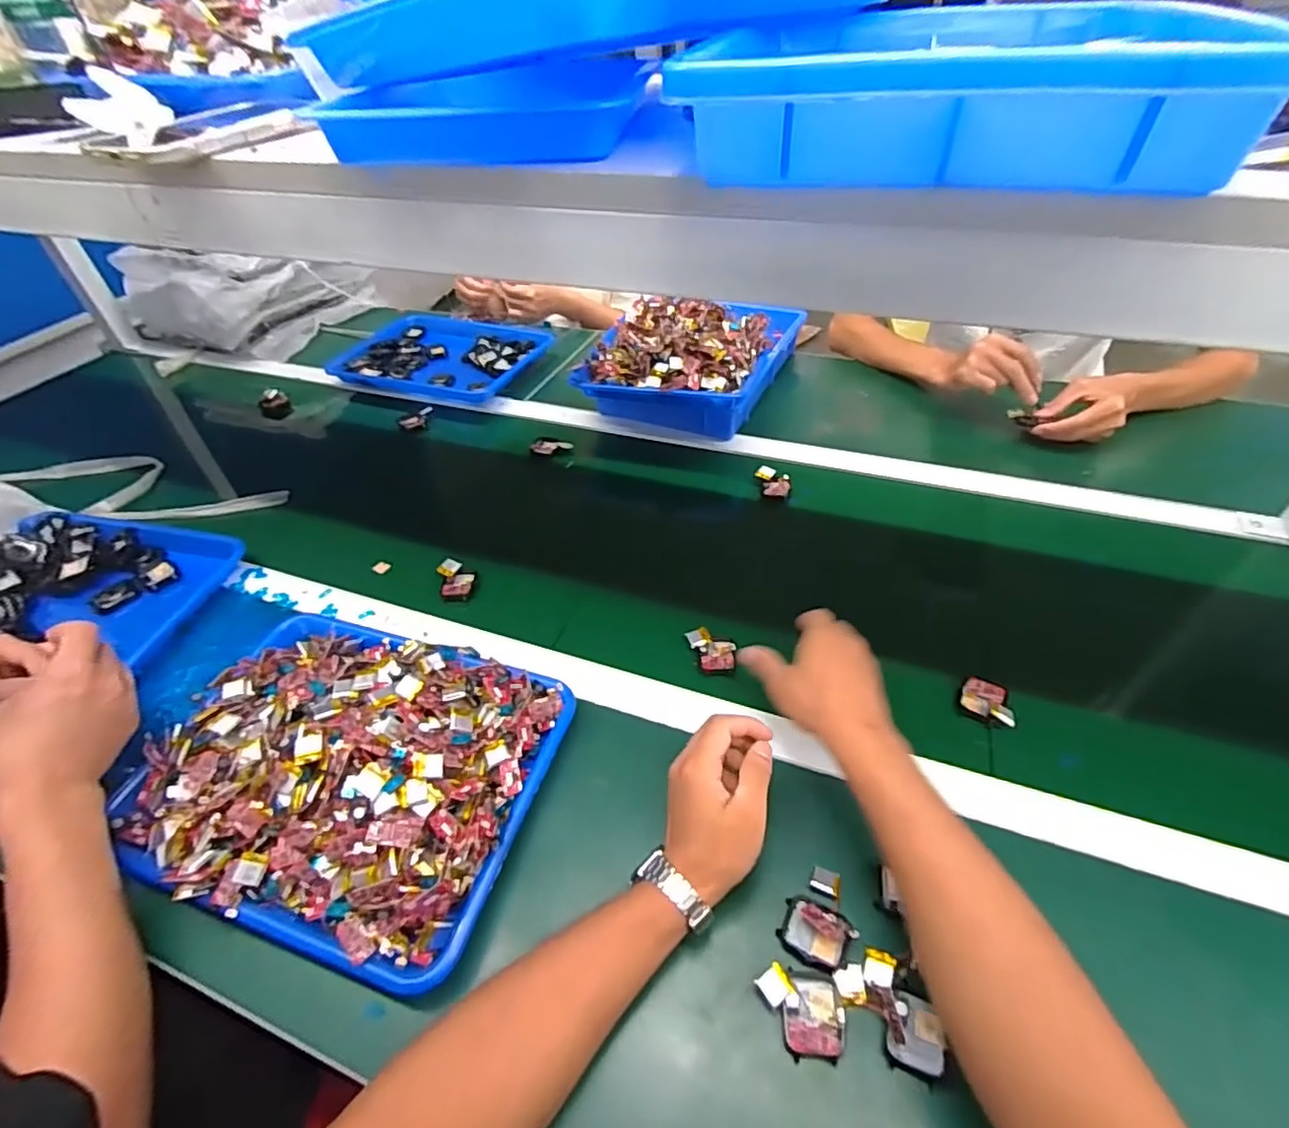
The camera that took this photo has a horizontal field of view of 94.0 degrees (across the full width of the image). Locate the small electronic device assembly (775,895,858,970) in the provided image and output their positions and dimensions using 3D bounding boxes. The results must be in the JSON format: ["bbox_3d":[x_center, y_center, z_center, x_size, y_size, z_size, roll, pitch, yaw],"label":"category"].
[{"bbox_3d":[0.120,0.255,0.418,0.045,0.019,0.040,22,50,24],"label":"small electronic device assembly"}]

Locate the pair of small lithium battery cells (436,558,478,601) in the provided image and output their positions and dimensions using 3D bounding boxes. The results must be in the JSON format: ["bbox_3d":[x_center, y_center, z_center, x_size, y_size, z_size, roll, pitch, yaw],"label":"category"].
[{"bbox_3d":[-0.216,0.016,0.692,0.040,0.014,0.061,-16,46,-11],"label":"pair of small lithium battery cells"}]

